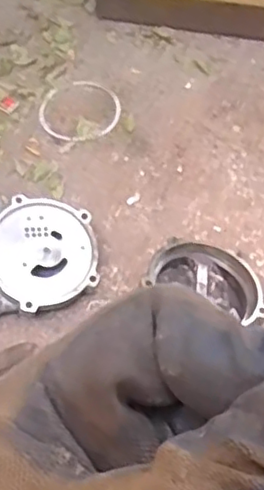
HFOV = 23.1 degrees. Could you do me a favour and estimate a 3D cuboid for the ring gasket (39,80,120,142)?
[{"bbox_3d":[-0.095,-0.249,1.180,0.144,0.006,0.153,0,58,-1],"label":"ring gasket"}]

